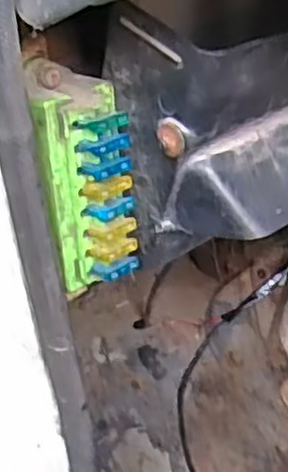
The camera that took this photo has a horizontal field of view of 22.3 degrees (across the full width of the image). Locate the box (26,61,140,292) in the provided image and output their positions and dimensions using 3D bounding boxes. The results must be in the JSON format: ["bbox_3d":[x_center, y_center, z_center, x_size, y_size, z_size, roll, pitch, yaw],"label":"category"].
[{"bbox_3d":[-0.023,-0.026,0.319,0.037,0.088,0.032,-7,29,1],"label":"box"}]

